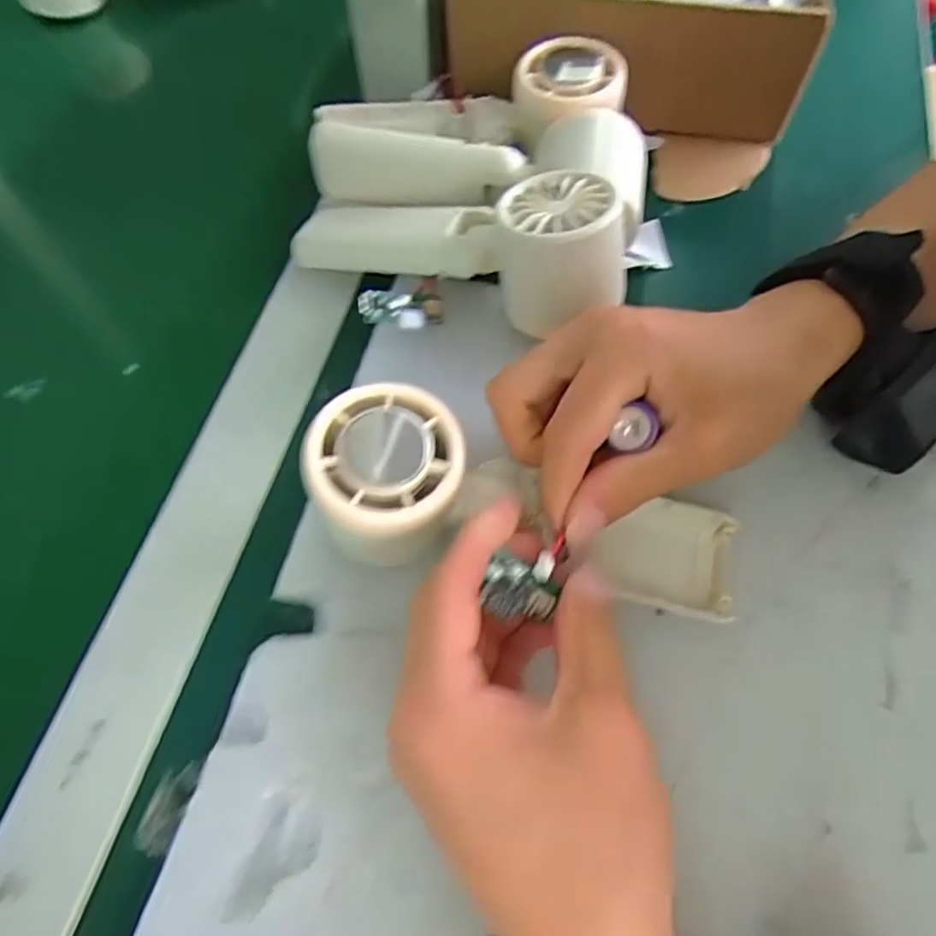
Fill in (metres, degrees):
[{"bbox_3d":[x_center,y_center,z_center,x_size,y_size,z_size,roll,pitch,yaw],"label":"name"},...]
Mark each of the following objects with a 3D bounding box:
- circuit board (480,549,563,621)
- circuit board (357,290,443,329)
[{"bbox_3d":[0.018,0.040,0.215,0.024,0.013,0.020,0,66,2],"label":"circuit board"},{"bbox_3d":[-0.031,-0.073,0.298,0.039,0.012,0.020,-1,65,-18],"label":"circuit board"}]

